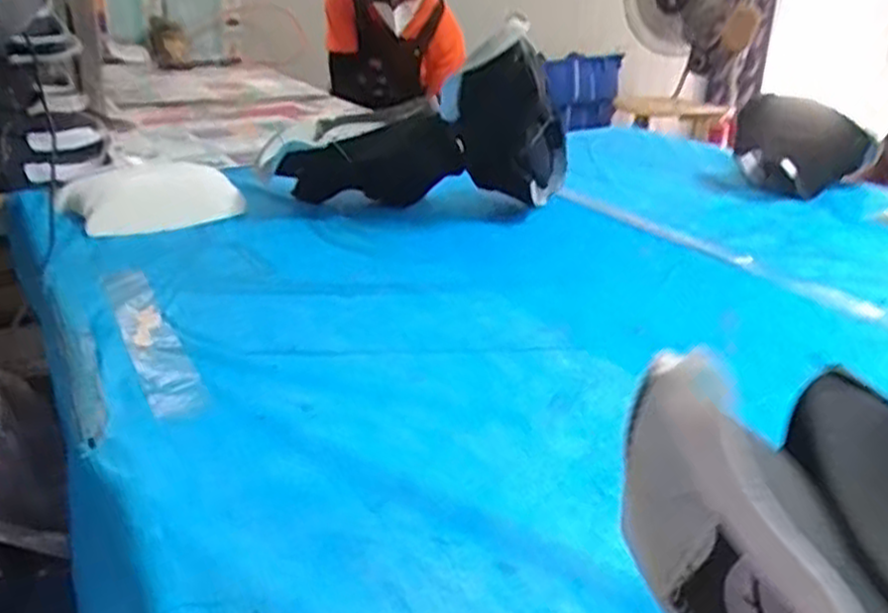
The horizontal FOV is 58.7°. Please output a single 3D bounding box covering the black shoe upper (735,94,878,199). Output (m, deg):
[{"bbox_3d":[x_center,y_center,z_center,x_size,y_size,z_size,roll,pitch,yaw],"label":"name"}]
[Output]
[{"bbox_3d":[0.569,-0.259,1.230,0.239,0.135,0.113,-16,29,-34],"label":"black shoe upper"}]

